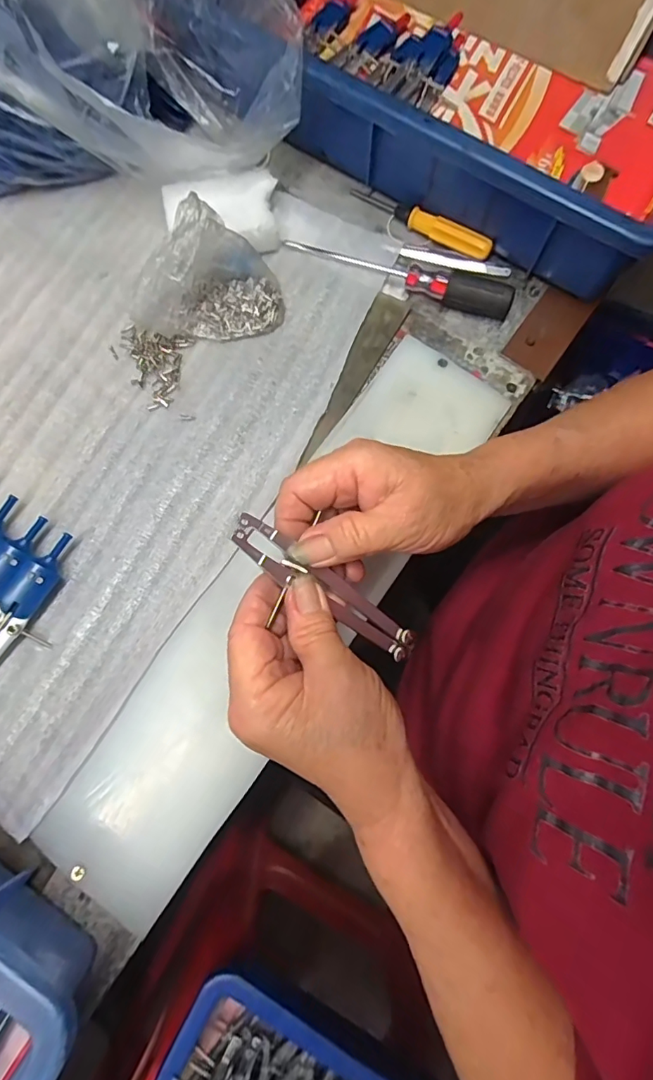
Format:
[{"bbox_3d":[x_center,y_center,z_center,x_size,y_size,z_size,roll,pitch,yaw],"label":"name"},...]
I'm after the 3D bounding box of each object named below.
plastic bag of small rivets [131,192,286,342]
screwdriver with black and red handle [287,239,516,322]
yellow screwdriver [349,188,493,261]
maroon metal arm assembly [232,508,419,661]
[{"bbox_3d":[-0.083,-0.184,0.341,0.103,0.065,0.061,0,76,-2],"label":"plastic bag of small rivets"},{"bbox_3d":[0.056,-0.205,0.374,0.172,0.019,0.022,23,76,4],"label":"screwdriver with black and red handle"},{"bbox_3d":[0.073,-0.251,0.387,0.121,0.017,0.014,33,77,6],"label":"yellow screwdriver"},{"bbox_3d":[0.002,0.026,0.241,0.114,0.010,0.018,38,75,-27],"label":"maroon metal arm assembly"}]

